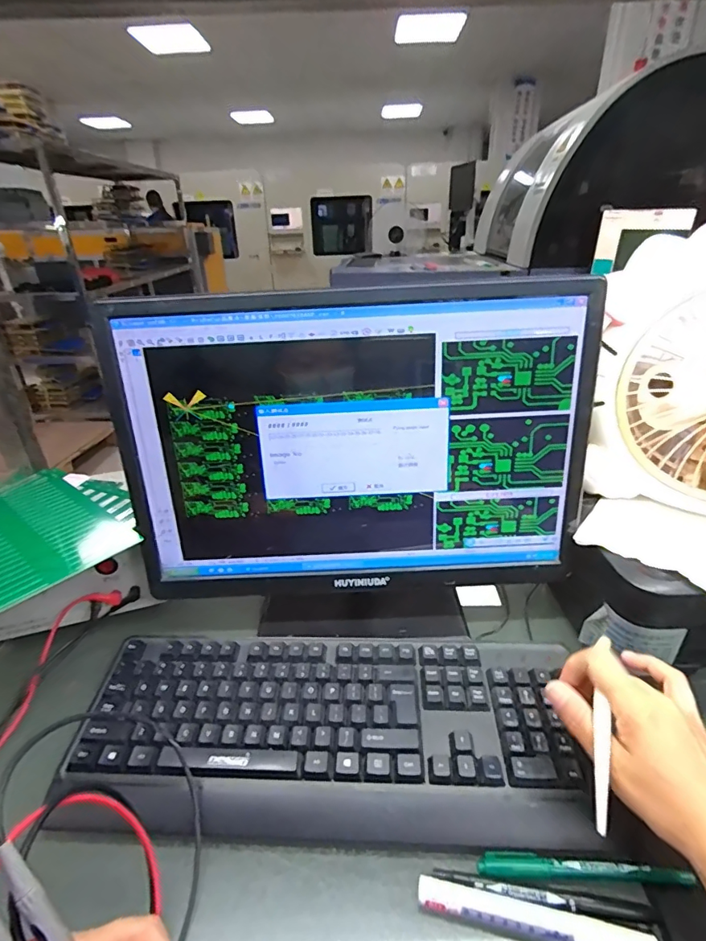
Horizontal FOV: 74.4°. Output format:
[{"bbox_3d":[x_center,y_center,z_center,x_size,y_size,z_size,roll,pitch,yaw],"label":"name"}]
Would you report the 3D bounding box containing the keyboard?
[{"bbox_3d":[-0.023,0.220,0.397,0.402,0.046,0.153,1,29,4],"label":"keyboard"}]

